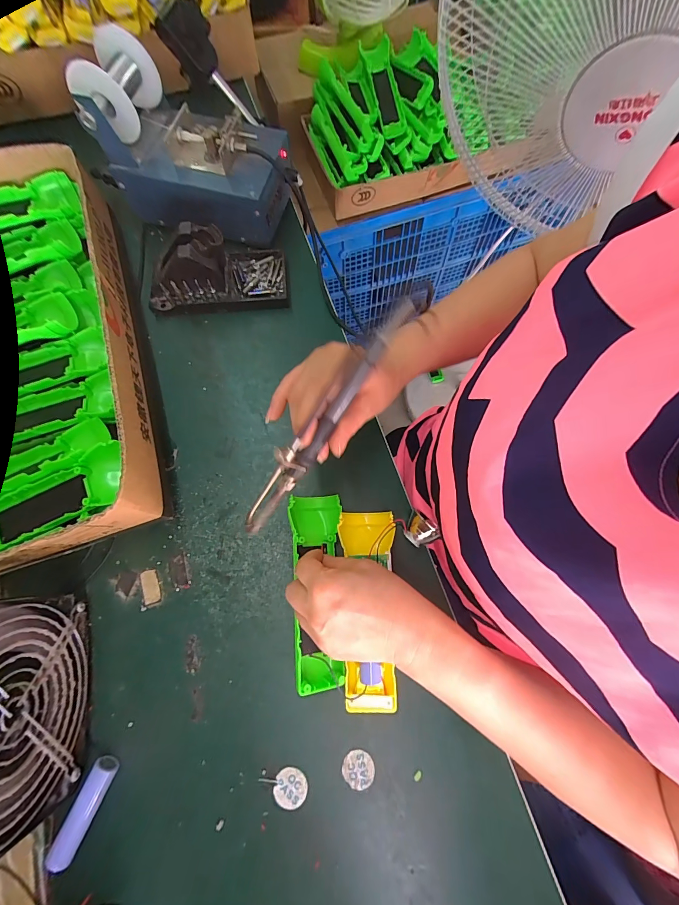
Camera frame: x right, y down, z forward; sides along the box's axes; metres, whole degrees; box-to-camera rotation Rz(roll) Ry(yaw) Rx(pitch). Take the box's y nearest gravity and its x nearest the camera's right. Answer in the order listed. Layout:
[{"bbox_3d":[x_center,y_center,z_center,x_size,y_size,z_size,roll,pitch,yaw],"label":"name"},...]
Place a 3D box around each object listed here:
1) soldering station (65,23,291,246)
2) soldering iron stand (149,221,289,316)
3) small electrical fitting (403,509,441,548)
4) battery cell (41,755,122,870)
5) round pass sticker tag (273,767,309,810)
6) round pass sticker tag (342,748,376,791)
[{"bbox_3d":[-0.168,-0.346,0.389,0.206,0.124,0.118,14,73,4],"label":"soldering station"},{"bbox_3d":[-0.141,-0.212,0.390,0.151,0.075,0.076,-4,73,-2],"label":"soldering iron stand"},{"bbox_3d":[0.075,0.073,0.319,0.031,0.019,0.023,43,77,11],"label":"small electrical fitting"},{"bbox_3d":[-0.199,0.278,0.267,0.019,0.018,0.066,22,74,6],"label":"battery cell"},{"bbox_3d":[-0.040,0.275,0.280,0.026,0.004,0.025,0,73,0],"label":"round pass sticker tag"},{"bbox_3d":[0.016,0.263,0.285,0.026,0.004,0.025,0,73,0],"label":"round pass sticker tag"}]

